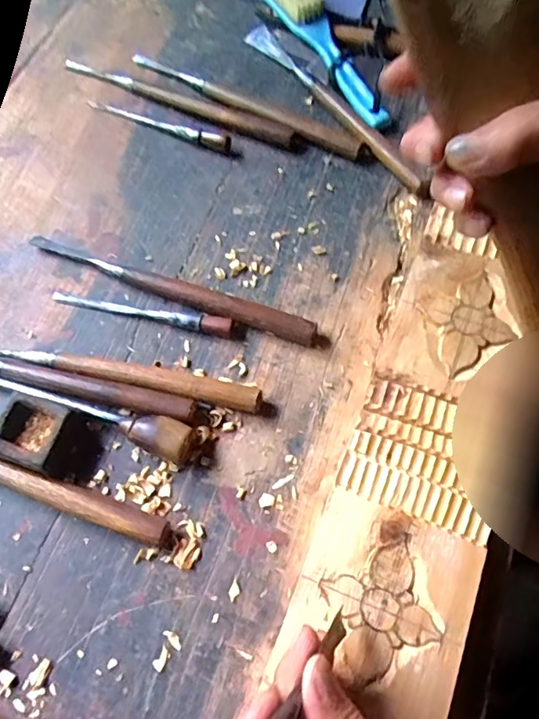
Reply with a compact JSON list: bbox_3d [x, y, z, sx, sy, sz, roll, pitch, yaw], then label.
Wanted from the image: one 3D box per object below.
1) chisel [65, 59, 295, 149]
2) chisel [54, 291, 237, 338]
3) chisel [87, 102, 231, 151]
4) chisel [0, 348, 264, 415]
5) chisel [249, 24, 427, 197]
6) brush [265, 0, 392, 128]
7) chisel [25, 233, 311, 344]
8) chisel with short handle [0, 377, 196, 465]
[{"bbox_3d":[-0.092,-0.252,0.501,0.250,0.013,0.020,26,70,12],"label":"chisel"},{"bbox_3d":[-0.103,-0.040,0.412,0.152,0.012,0.012,13,68,8],"label":"chisel"},{"bbox_3d":[-0.107,-0.225,0.491,0.152,0.011,0.012,21,69,11],"label":"chisel"},{"bbox_3d":[-0.128,0.009,0.389,0.249,0.018,0.020,10,68,7],"label":"chisel"},{"bbox_3d":[0.056,-0.241,0.488,0.022,0.016,0.278,-30,69,-10],"label":"chisel"},{"bbox_3d":[0.052,-0.310,0.503,0.030,0.038,0.237,-23,68,-7],"label":"brush"},{"bbox_3d":[-0.083,-0.062,0.418,0.254,0.016,0.020,21,69,11],"label":"chisel"},{"bbox_3d":[-0.143,0.031,0.374,0.197,0.029,0.028,19,69,10],"label":"chisel with short handle"}]

